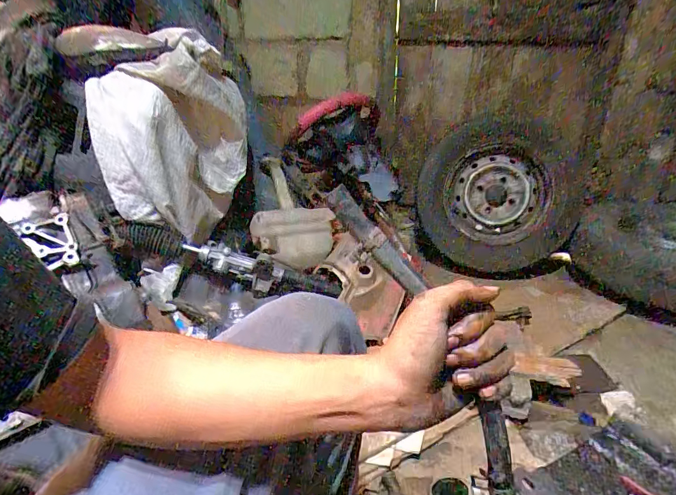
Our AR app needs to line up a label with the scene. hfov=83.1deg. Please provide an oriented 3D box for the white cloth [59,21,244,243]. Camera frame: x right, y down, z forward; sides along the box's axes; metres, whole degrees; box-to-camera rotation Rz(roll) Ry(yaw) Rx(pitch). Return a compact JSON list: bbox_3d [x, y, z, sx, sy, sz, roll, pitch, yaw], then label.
[{"bbox_3d":[-0.404,-0.262,0.955,0.357,0.473,0.139,-12,28,-20],"label":"white cloth"}]

